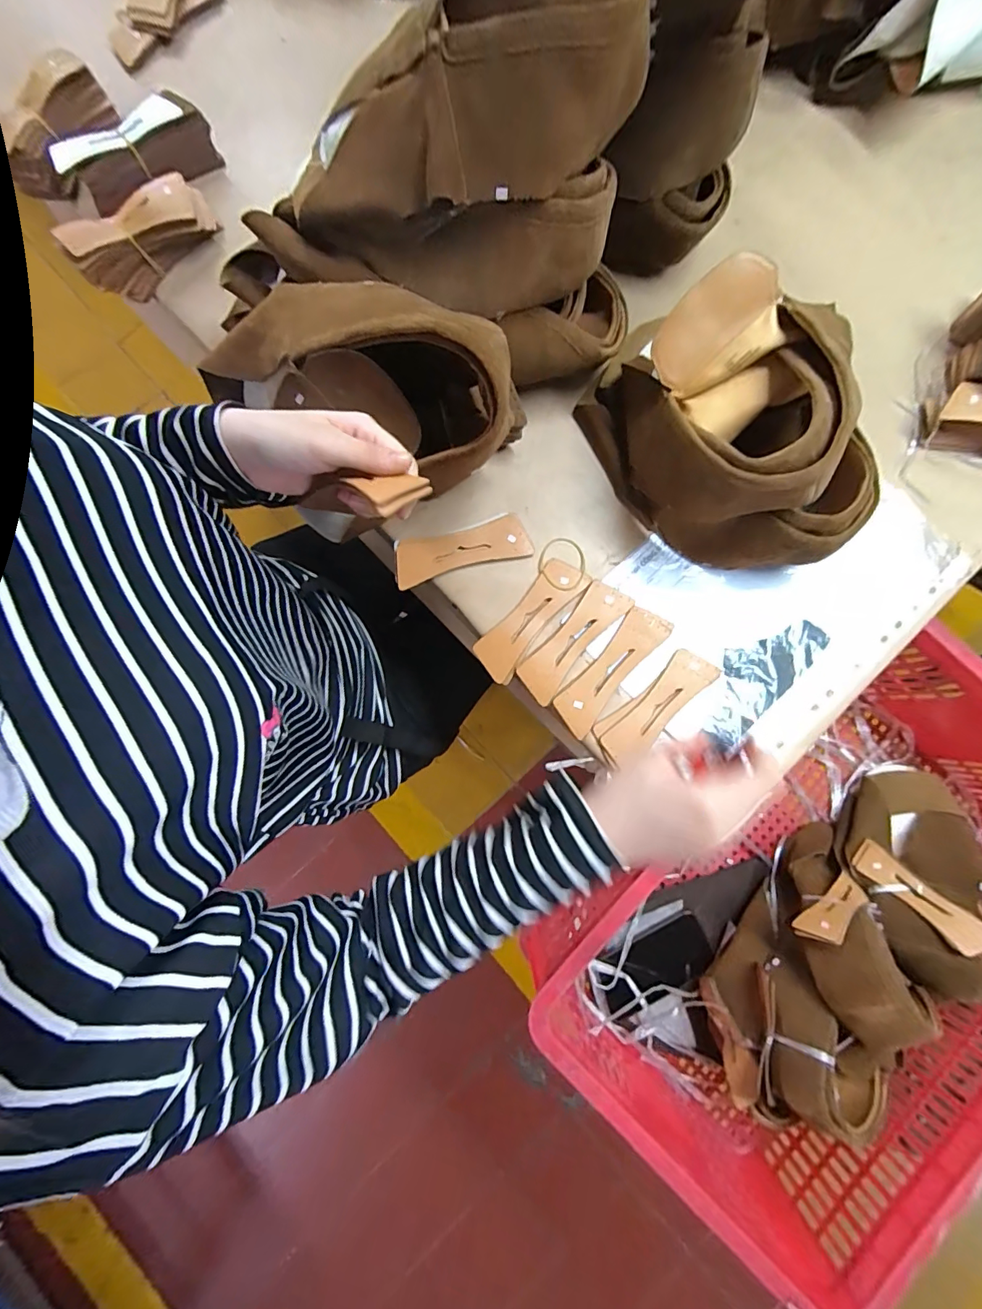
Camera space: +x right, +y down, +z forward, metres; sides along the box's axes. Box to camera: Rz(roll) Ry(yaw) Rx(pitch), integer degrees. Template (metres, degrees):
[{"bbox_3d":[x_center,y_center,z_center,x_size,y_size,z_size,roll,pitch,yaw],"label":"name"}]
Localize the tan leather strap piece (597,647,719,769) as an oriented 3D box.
[{"bbox_3d":[0.150,0.047,0.437,0.128,0.006,0.040,-43,77,-8],"label":"tan leather strap piece"}]

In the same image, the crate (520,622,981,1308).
[{"bbox_3d":[0.378,0.295,0.571,0.403,0.192,0.595,44,85,5],"label":"crate"}]

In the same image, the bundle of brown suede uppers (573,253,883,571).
[{"bbox_3d":[0.210,-0.198,0.406,0.175,0.136,0.256,-31,83,-4],"label":"bundle of brown suede uppers"}]

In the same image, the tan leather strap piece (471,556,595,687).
[{"bbox_3d":[0.037,-0.035,0.455,0.043,0.007,0.127,40,85,5],"label":"tan leather strap piece"}]

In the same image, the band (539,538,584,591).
[{"bbox_3d":[0.068,-0.086,0.460,0.044,0.006,0.051,13,83,1],"label":"band"}]

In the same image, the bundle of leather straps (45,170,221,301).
[{"bbox_3d":[-0.328,-0.396,0.461,0.132,0.062,0.025,-39,85,-4],"label":"bundle of leather straps"}]

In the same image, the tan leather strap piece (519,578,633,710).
[{"bbox_3d":[0.076,-0.013,0.448,0.040,0.004,0.126,40,85,5],"label":"tan leather strap piece"}]

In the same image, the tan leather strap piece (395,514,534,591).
[{"bbox_3d":[-0.029,-0.100,0.463,0.129,0.006,0.044,-16,84,-2],"label":"tan leather strap piece"}]

